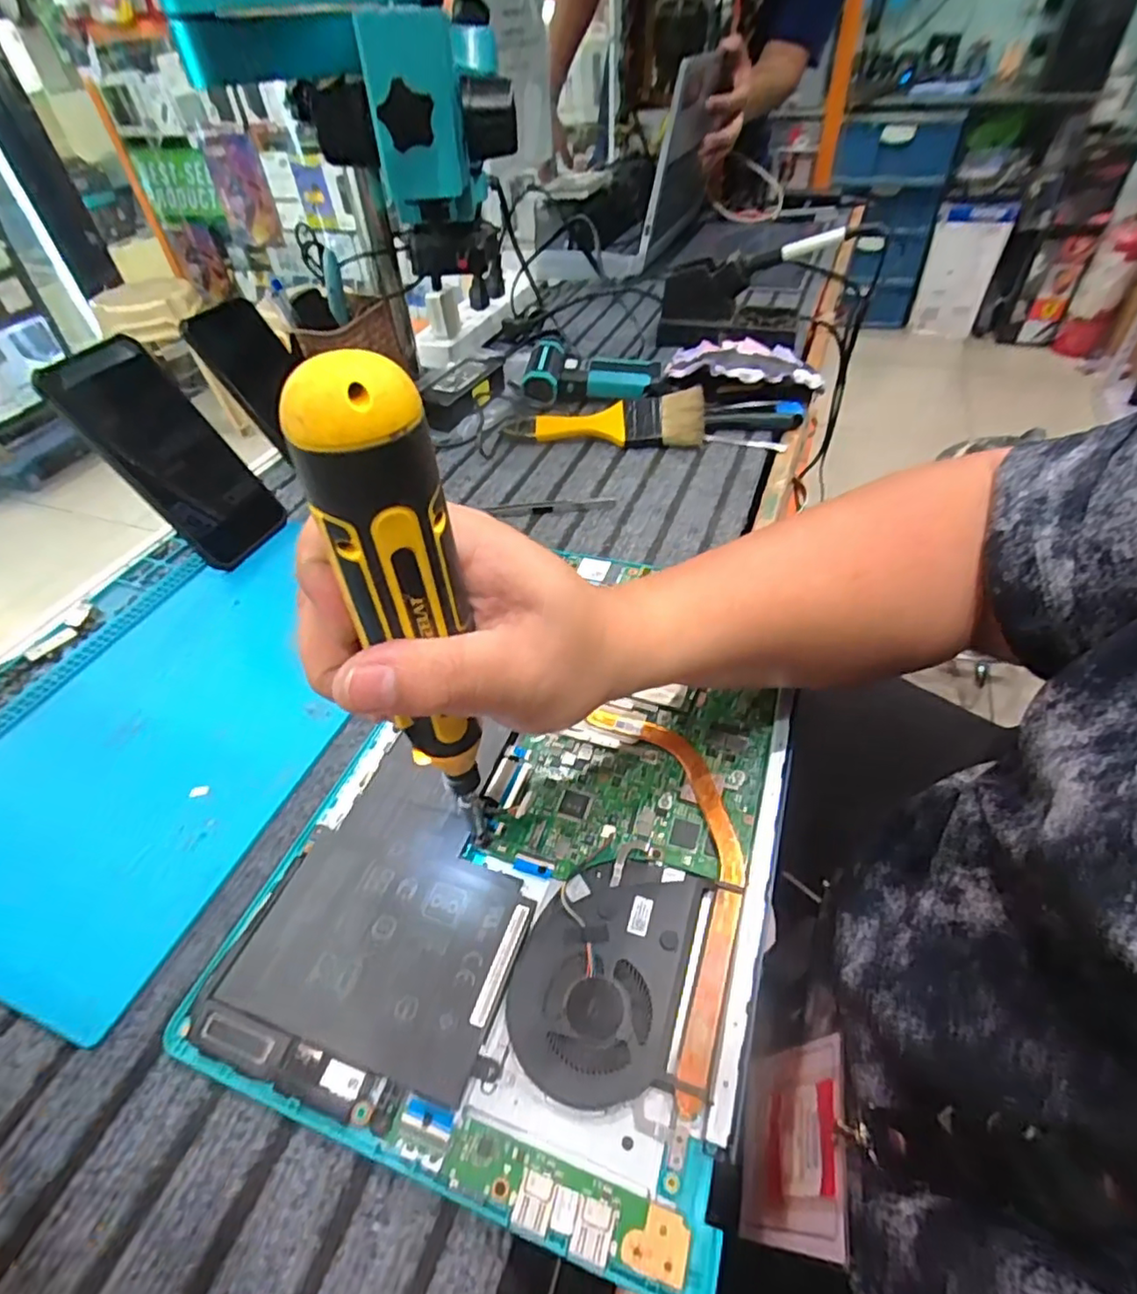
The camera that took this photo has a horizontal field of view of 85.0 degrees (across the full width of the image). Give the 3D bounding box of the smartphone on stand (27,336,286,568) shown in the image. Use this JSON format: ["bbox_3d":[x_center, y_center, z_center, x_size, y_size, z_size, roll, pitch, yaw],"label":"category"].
[{"bbox_3d":[-0.285,-0.140,0.453,0.012,0.158,0.075,-3,40,47],"label":"smartphone on stand"}]

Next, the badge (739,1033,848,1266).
[{"bbox_3d":[0.125,0.278,0.350,0.004,0.123,0.091,18,49,2],"label":"badge"}]

